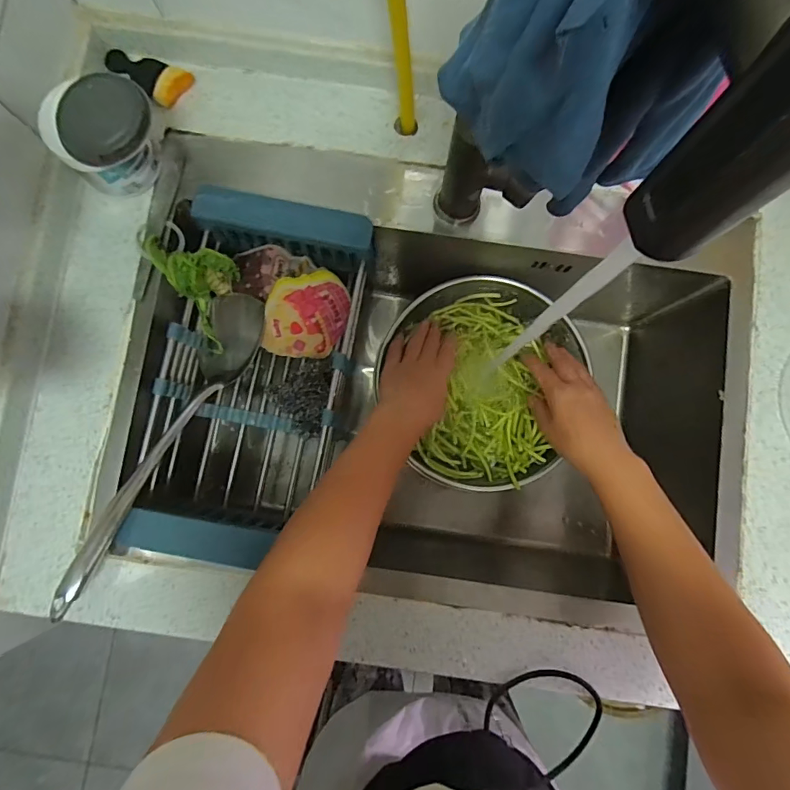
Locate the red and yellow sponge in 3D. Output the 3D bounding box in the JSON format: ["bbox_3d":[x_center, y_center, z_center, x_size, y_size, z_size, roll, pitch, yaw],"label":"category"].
[{"bbox_3d":[-0.099,-0.090,0.507,0.092,0.019,0.099,3,117,-25],"label":"red and yellow sponge"}]

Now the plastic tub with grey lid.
[{"bbox_3d":[-0.268,-0.240,0.426,0.085,0.092,0.080,0,84,-1],"label":"plastic tub with grey lid"}]

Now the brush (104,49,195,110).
[{"bbox_3d":[-0.267,-0.344,0.474,0.096,0.013,0.041,28,84,2],"label":"brush"}]

